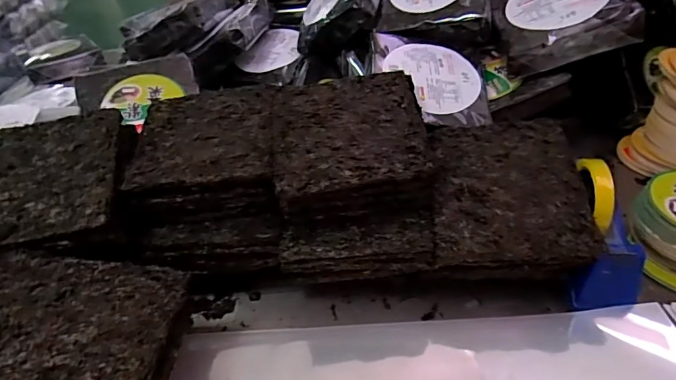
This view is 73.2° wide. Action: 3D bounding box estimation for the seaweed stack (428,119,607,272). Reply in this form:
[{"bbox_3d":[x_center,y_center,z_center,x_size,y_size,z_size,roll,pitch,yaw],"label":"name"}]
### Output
[{"bbox_3d":[0.202,0.005,0.563,0.174,0.043,0.197,-5,54,7],"label":"seaweed stack"}]

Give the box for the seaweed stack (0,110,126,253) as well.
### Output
[{"bbox_3d":[-0.349,-0.009,0.547,0.181,0.034,0.198,-9,52,-3],"label":"seaweed stack"}]

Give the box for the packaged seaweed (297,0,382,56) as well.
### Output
[{"bbox_3d":[0.005,-0.365,0.883,0.183,0.068,0.257,-24,49,39],"label":"packaged seaweed"}]

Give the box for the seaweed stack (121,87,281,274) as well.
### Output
[{"bbox_3d":[-0.165,-0.019,0.613,0.173,0.138,0.217,-6,37,0],"label":"seaweed stack"}]

